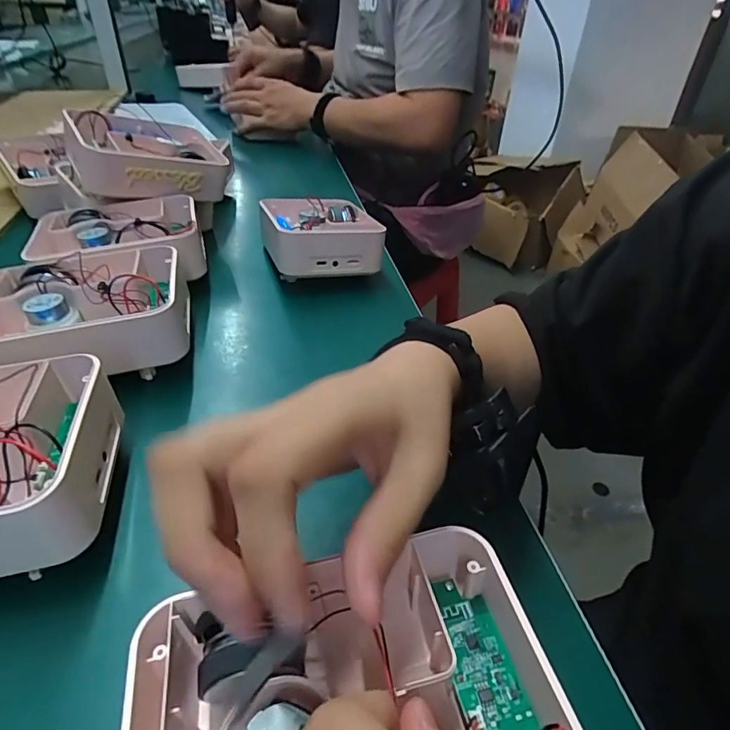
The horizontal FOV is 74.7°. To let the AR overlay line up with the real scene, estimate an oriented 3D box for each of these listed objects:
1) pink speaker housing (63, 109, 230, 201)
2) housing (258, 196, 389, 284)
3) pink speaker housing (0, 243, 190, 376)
[{"bbox_3d":[-0.213,-0.206,0.466,0.135,0.047,0.110,-11,48,-38],"label":"pink speaker housing"},{"bbox_3d":[-0.047,-0.132,0.468,0.104,0.042,0.122,-9,39,-15],"label":"housing"},{"bbox_3d":[-0.190,-0.039,0.312,0.135,0.046,0.108,-9,39,-15],"label":"pink speaker housing"}]

